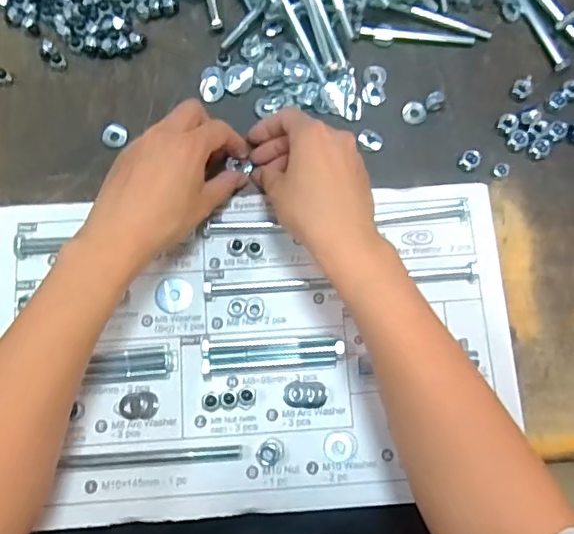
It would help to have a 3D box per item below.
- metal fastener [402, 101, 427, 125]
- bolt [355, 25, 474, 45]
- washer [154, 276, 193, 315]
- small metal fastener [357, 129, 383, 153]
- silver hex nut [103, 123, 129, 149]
[{"bbox_3d":[0.107,-0.129,0.473,0.020,0.007,0.018,17,78,3],"label":"metal fastener"},{"bbox_3d":[0.110,-0.200,0.484,0.103,0.009,0.012,1,78,-1],"label":"bolt"},{"bbox_3d":[-0.087,0.021,0.434,0.029,0.004,0.028,12,78,2],"label":"washer"},{"bbox_3d":[0.069,-0.105,0.468,0.020,0.007,0.017,36,79,6],"label":"small metal fastener"},{"bbox_3d":[-0.143,-0.109,0.465,0.021,0.004,0.020,42,80,8],"label":"silver hex nut"}]

